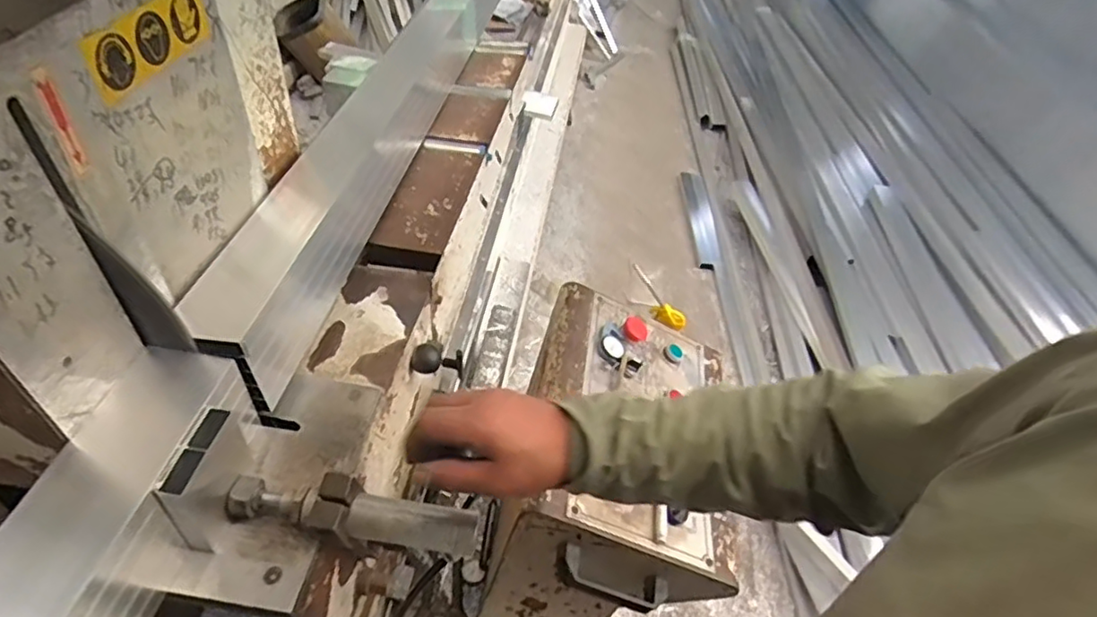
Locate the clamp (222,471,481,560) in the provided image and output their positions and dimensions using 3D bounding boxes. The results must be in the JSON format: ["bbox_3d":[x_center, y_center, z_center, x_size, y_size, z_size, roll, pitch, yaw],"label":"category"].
[{"bbox_3d":[-0.165,0.175,0.528,0.216,0.054,0.052,7,45,-1],"label":"clamp"}]

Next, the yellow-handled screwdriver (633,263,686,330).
[{"bbox_3d":[0.168,-0.013,0.958,0.128,0.021,0.035,51,49,-12],"label":"yellow-handled screwdriver"}]

